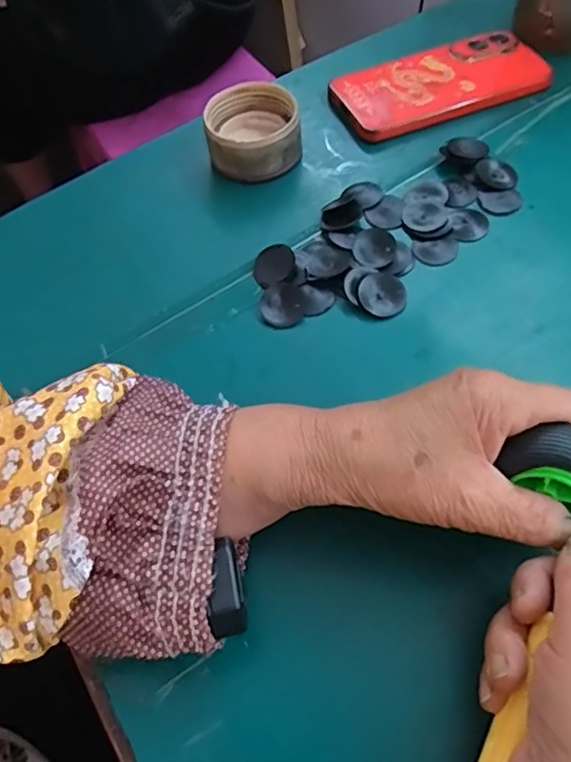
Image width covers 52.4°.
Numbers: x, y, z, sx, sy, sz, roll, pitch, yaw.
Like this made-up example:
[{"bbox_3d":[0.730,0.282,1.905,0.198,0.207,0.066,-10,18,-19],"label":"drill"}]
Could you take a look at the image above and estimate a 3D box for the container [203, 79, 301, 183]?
[{"bbox_3d":[-0.023,-0.177,0.415,0.064,0.039,0.064,-2,58,3],"label":"container"}]

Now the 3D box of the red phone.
[{"bbox_3d":[0.121,-0.230,0.449,0.165,0.015,0.072,-22,59,-9],"label":"red phone"}]

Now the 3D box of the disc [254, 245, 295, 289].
[{"bbox_3d":[-0.008,-0.071,0.362,0.028,0.004,0.029,-9,66,21],"label":"disc"}]

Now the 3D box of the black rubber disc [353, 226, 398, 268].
[{"bbox_3d":[0.055,-0.082,0.360,0.026,0.008,0.030,-3,58,3],"label":"black rubber disc"}]

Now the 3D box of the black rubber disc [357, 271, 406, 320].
[{"bbox_3d":[0.058,-0.051,0.346,0.028,0.004,0.029,1,75,-3],"label":"black rubber disc"}]

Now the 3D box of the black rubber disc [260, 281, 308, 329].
[{"bbox_3d":[-0.001,-0.045,0.349,0.028,0.004,0.027,0,75,-1],"label":"black rubber disc"}]

